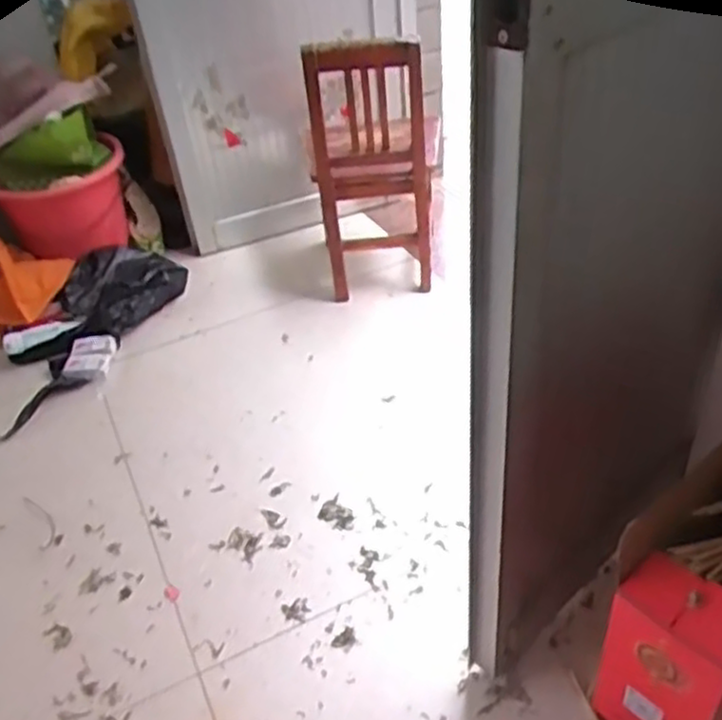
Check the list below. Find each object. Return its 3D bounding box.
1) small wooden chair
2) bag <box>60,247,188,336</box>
[{"bbox_3d":[0.019,-0.442,1.721,0.264,0.580,0.344,-5,39,1],"label":"small wooden chair"},{"bbox_3d":[-0.580,-0.172,1.805,0.235,0.109,0.280,16,44,25],"label":"bag"}]

